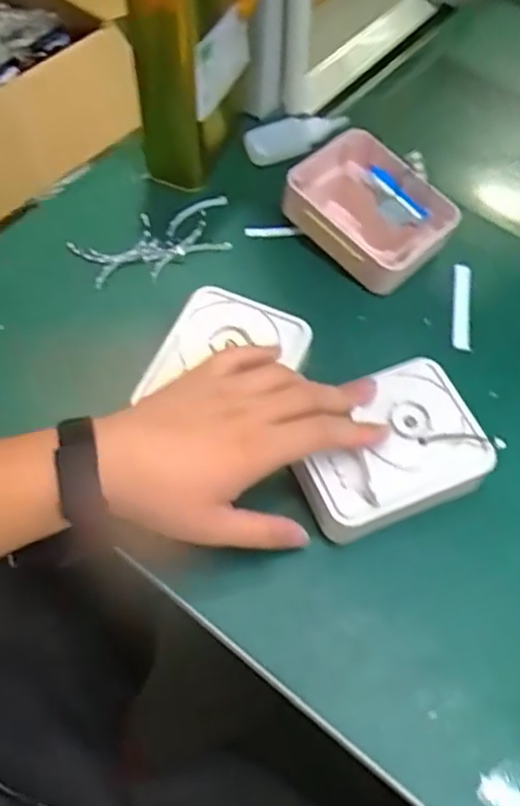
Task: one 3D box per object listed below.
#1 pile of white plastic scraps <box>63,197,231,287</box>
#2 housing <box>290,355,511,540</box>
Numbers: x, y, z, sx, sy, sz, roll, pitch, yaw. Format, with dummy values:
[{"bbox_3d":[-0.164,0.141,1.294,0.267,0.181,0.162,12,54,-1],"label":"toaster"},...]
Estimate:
[{"bbox_3d":[-0.090,-0.143,0.603,0.146,0.024,0.059,-22,63,-15],"label":"pile of white plastic scraps"},{"bbox_3d":[0.087,0.035,0.475,0.127,0.049,0.097,-20,63,-14],"label":"housing"}]

